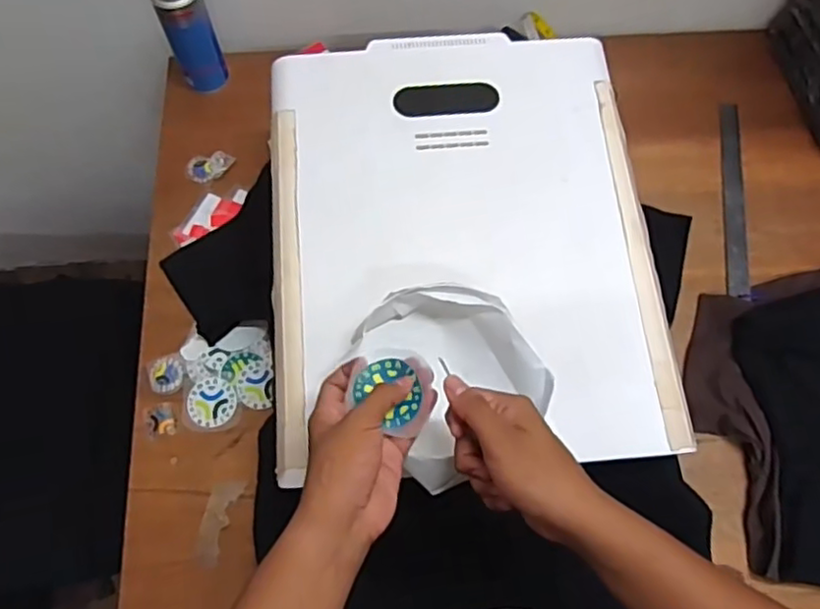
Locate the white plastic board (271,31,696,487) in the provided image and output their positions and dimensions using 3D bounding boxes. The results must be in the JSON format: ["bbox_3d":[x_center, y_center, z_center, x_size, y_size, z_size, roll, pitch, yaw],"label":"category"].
[{"bbox_3d":[0.052,-0.081,0.702,0.397,0.027,0.493,-4,72,-2],"label":"white plastic board"}]

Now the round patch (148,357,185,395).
[{"bbox_3d":[-0.299,0.087,0.792,0.042,0.004,0.047,-11,73,-9],"label":"round patch"}]

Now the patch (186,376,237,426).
[{"bbox_3d":[-0.242,0.119,0.785,0.056,0.004,0.060,0,68,-1],"label":"patch"}]

